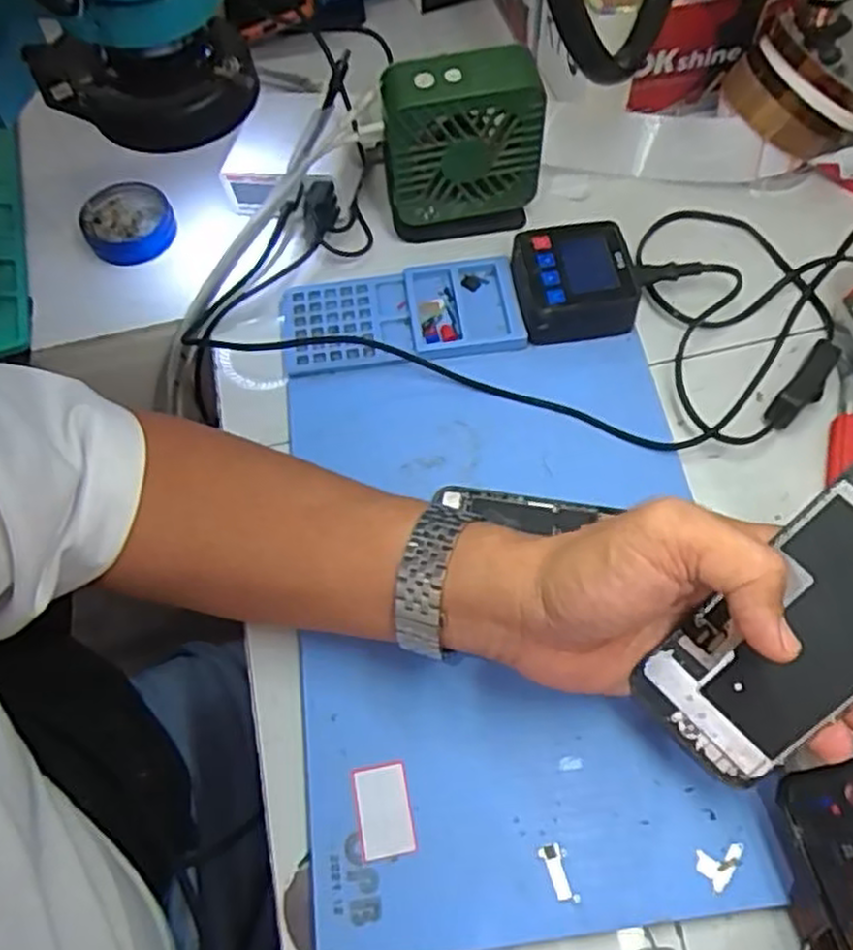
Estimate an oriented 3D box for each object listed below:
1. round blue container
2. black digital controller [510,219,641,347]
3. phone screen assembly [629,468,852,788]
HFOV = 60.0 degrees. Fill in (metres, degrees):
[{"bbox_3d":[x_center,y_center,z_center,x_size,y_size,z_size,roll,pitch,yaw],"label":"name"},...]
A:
[{"bbox_3d":[-0.214,-0.184,0.533,0.061,0.023,0.066,0,62,1],"label":"round blue container"},{"bbox_3d":[0.093,-0.124,0.466,0.075,0.030,0.070,-7,63,-3],"label":"black digital controller"},{"bbox_3d":[0.146,0.061,0.286,0.062,0.011,0.135,45,108,15],"label":"phone screen assembly"}]

